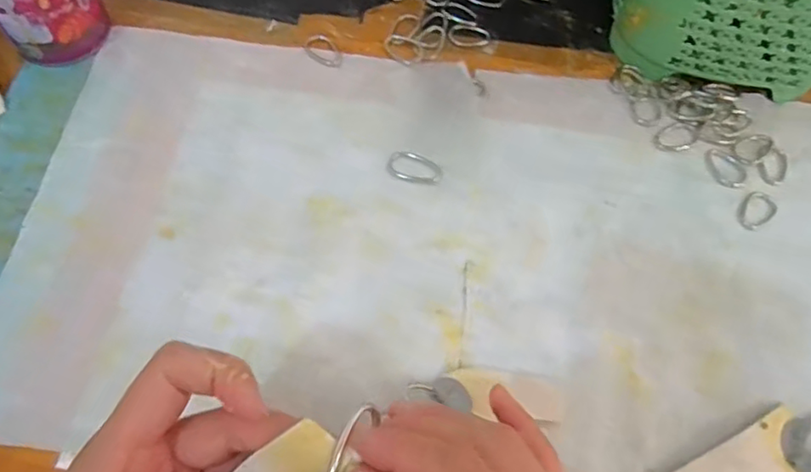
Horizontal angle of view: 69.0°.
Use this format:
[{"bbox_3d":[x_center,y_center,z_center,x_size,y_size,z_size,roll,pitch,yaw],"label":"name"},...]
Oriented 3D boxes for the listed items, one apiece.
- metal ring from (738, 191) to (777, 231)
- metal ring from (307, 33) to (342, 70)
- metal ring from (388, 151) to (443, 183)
[{"bbox_3d":[0.217,-0.017,0.364,0.030,0.004,0.020,-39,74,-17],"label":"metal ring"},{"bbox_3d":[-0.055,-0.126,0.401,0.019,0.004,0.032,-35,73,-15],"label":"metal ring"},{"bbox_3d":[0.006,-0.042,0.365,0.034,0.004,0.019,19,68,5],"label":"metal ring"}]

